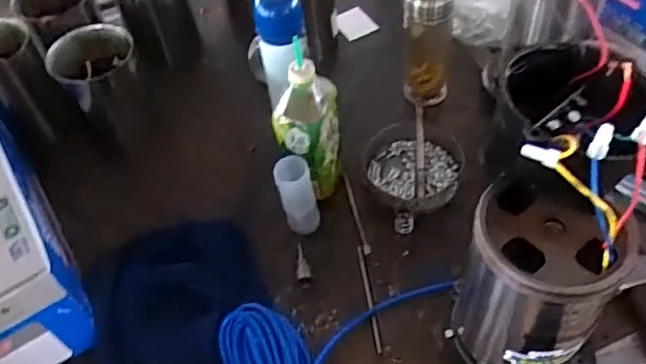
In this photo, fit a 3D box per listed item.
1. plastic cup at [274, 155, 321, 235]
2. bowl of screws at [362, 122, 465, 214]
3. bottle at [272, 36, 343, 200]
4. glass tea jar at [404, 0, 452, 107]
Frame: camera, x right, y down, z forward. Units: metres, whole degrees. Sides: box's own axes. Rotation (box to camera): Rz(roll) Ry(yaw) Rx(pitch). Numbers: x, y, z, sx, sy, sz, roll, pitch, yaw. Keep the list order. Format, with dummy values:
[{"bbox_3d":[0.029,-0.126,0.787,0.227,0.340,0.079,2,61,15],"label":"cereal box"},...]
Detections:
[{"bbox_3d":[-0.032,0.019,0.785,0.045,0.112,0.045,-3,52,3],"label":"plastic cup"},{"bbox_3d":[0.132,-0.025,0.854,0.137,0.042,0.151,-23,54,-12],"label":"bowl of screws"},{"bbox_3d":[-0.018,-0.066,0.784,0.086,0.207,0.084,-8,52,-1],"label":"bottle"},{"bbox_3d":[0.153,-0.203,0.881,0.066,0.202,0.066,-3,52,3],"label":"glass tea jar"}]

